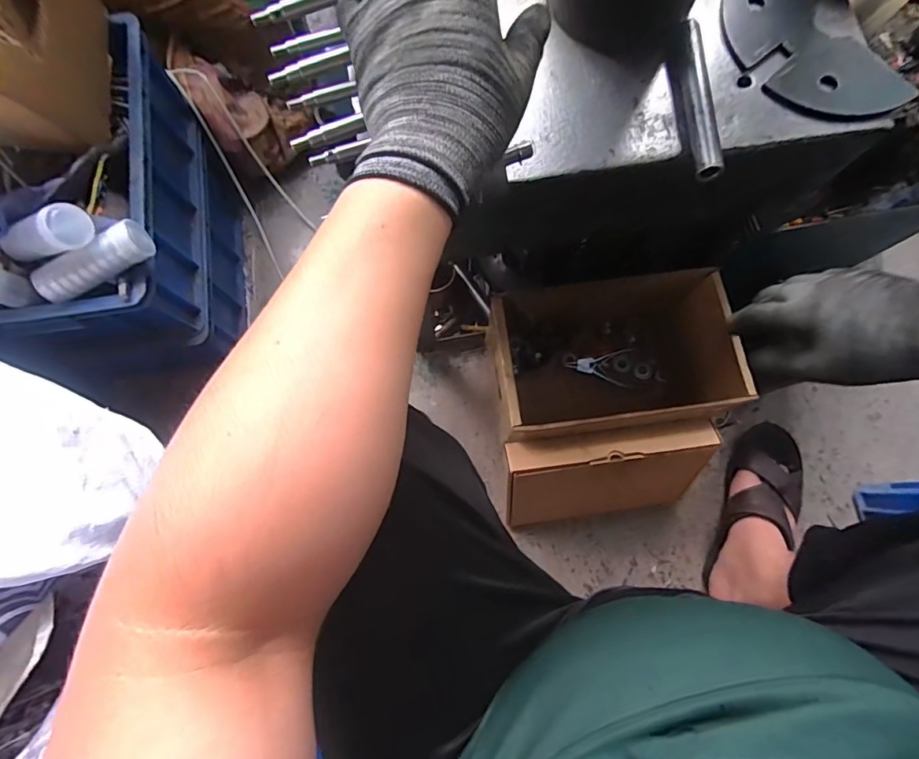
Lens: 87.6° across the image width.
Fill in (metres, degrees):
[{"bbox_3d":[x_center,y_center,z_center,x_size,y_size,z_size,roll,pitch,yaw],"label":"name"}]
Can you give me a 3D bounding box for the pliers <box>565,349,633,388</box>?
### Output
[{"bbox_3d":[0.231,-0.022,0.788,0.103,0.014,0.060,5,78,1],"label":"pliers"}]

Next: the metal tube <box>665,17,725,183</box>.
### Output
[{"bbox_3d":[0.198,-0.234,0.404,0.023,0.021,0.141,-5,78,-1],"label":"metal tube"}]

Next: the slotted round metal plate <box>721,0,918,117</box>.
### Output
[{"bbox_3d":[0.302,-0.304,0.421,0.119,0.010,0.179,-14,78,-3],"label":"slotted round metal plate"}]

